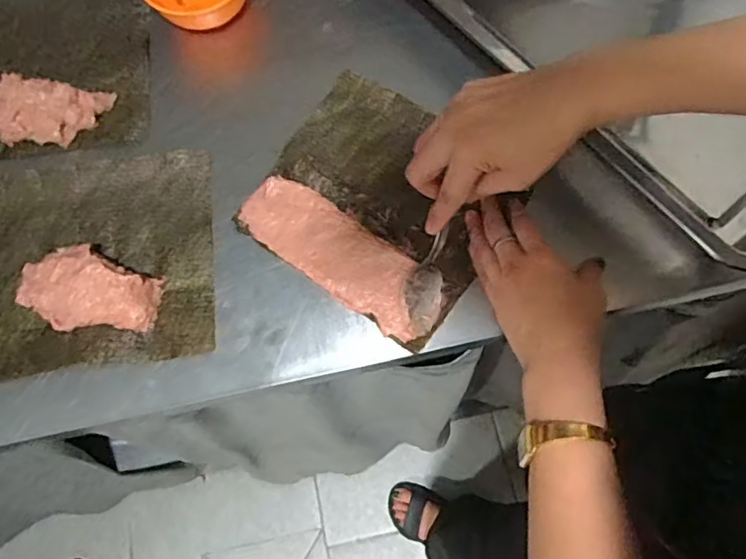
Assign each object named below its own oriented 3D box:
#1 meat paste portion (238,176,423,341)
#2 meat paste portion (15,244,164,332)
[{"bbox_3d":[-0.030,-0.024,0.467,0.178,0.016,0.060,34,76,14],"label":"meat paste portion"},{"bbox_3d":[-0.230,0.005,0.460,0.109,0.032,0.062,4,71,5],"label":"meat paste portion"}]

